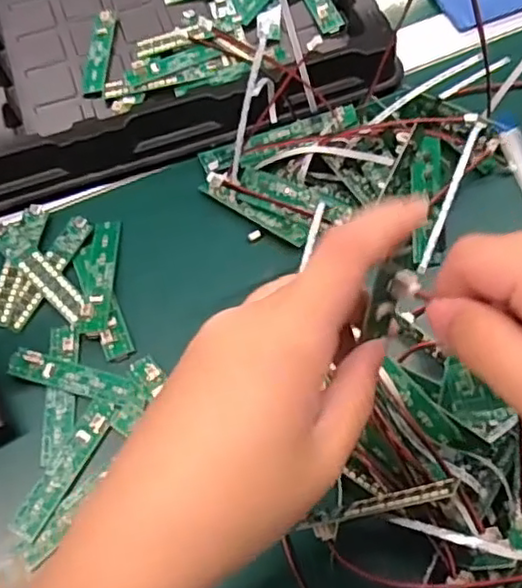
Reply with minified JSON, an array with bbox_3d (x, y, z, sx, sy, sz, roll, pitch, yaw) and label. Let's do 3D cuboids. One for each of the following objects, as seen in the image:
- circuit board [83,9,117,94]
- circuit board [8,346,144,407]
[{"bbox_3d":[-0.123,-0.184,0.491,0.016,0.011,0.079,2,65,3],"label":"circuit board"},{"bbox_3d":[-0.109,0.051,0.387,0.081,0.004,0.018,16,66,-4],"label":"circuit board"}]

